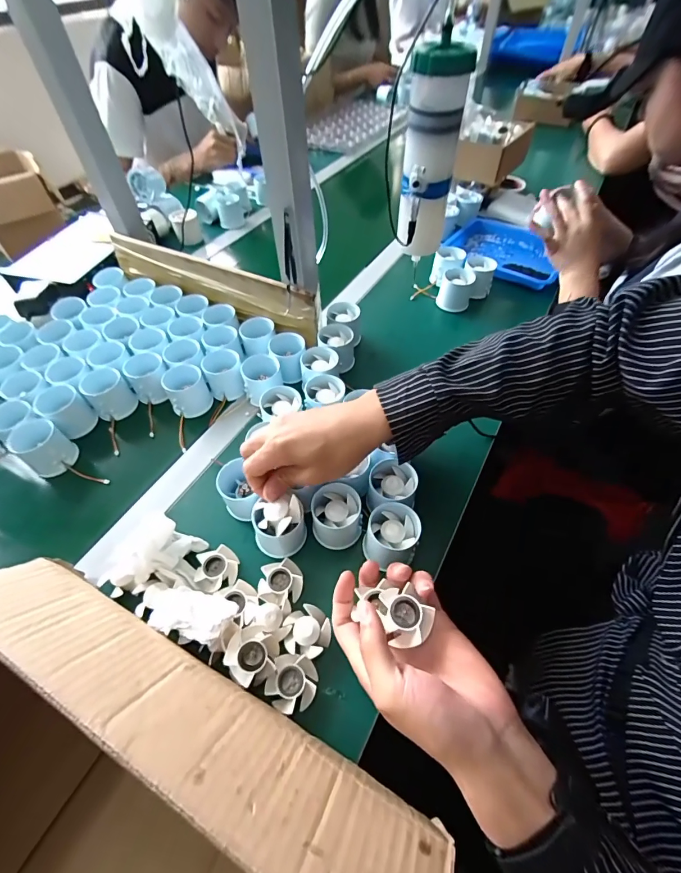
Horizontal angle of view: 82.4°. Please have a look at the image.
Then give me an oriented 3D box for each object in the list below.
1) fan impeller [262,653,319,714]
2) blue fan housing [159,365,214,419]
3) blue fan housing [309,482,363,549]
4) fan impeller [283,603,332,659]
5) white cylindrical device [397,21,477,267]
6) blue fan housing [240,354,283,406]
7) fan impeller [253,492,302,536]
[{"bbox_3d":[-0.041,0.213,0.336,0.040,0.017,0.041,-1,52,2],"label":"fan impeller"},{"bbox_3d":[-0.210,-0.064,0.535,0.054,0.046,0.053,-21,54,-13],"label":"blue fan housing"},{"bbox_3d":[-0.004,0.083,0.412,0.052,0.045,0.051,-2,52,1],"label":"blue fan housing"},{"bbox_3d":[-0.030,0.180,0.360,0.042,0.016,0.040,-1,52,2],"label":"fan impeller"},{"bbox_3d":[0.095,-0.295,0.414,0.055,0.172,0.069,6,53,7],"label":"white cylindrical device"},{"bbox_3d":[-0.107,-0.077,0.535,0.056,0.048,0.062,-9,53,-5],"label":"blue fan housing"},{"bbox_3d":[-0.061,0.076,0.384,0.043,0.018,0.040,-1,52,2],"label":"fan impeller"}]

